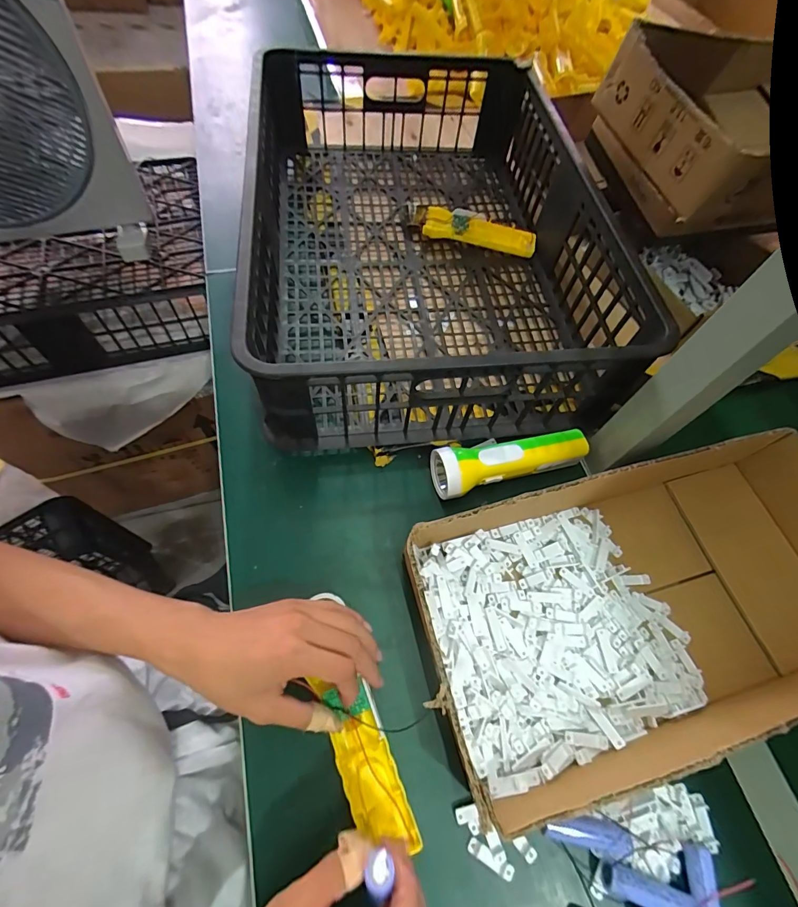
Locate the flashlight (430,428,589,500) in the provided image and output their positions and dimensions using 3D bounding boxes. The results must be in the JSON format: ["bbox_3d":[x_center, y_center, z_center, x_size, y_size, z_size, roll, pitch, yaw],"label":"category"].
[{"bbox_3d":[0.116,0.004,0.453,0.167,0.047,0.052,-13,64,-11],"label":"flashlight"}]

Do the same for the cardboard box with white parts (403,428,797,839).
[{"bbox_3d":[0.227,0.125,0.382,0.418,0.082,0.217,-14,64,-11],"label":"cardboard box with white parts"}]

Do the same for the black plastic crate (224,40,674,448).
[{"bbox_3d":[0.024,-0.328,0.556,0.391,0.147,0.627,-3,63,-6],"label":"black plastic crate"}]

